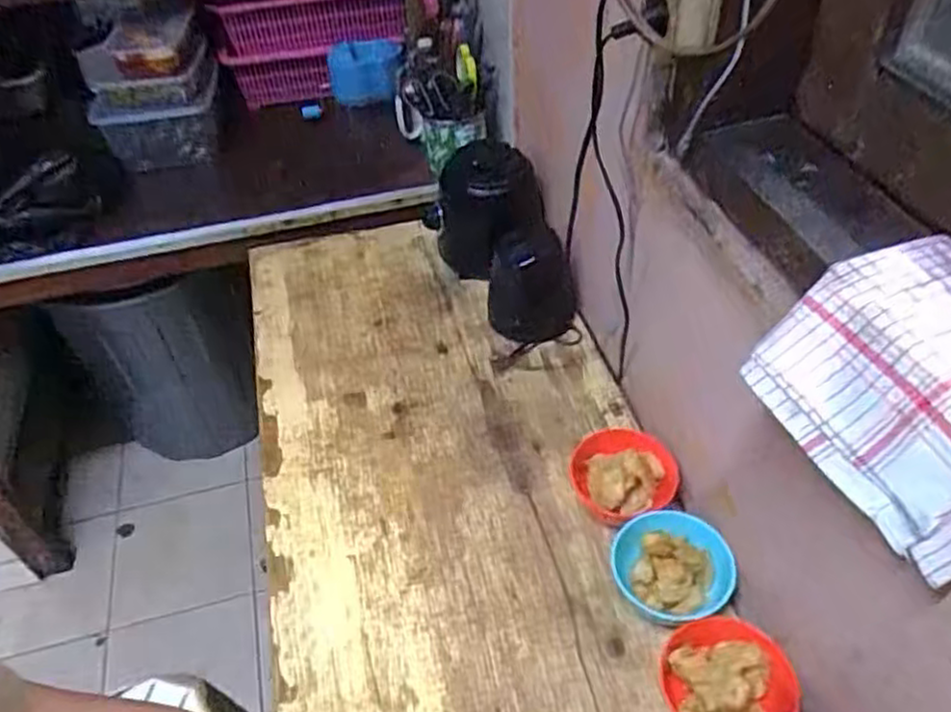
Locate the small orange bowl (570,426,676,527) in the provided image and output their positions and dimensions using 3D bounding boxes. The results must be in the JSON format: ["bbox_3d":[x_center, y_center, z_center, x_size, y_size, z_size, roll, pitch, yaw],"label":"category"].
[{"bbox_3d":[0.157,0.135,0.795,0.109,0.057,0.101,-2,45,2],"label":"small orange bowl"}]

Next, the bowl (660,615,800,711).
[{"bbox_3d":[0.222,0.282,0.644,0.100,0.062,0.104,-2,45,2],"label":"bowl"}]

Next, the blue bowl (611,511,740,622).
[{"bbox_3d":[0.187,0.207,0.718,0.101,0.064,0.101,-2,45,2],"label":"blue bowl"}]

